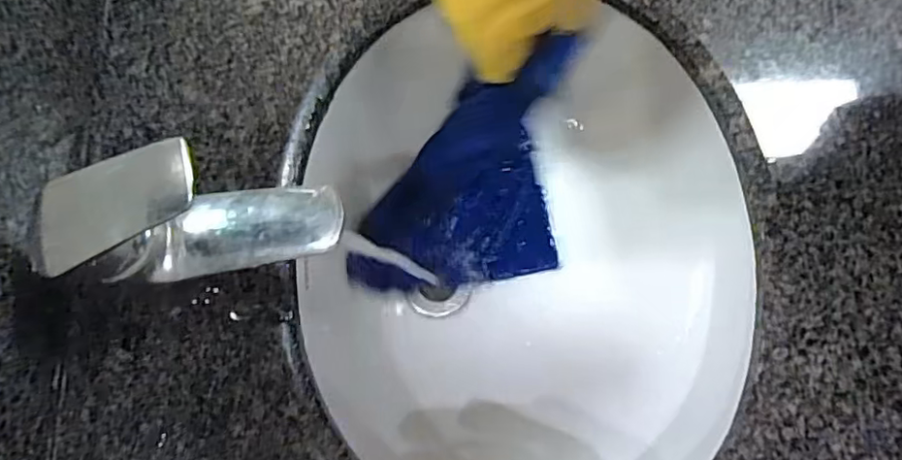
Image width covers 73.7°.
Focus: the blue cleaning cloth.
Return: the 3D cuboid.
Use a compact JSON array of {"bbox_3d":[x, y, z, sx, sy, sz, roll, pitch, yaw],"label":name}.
[{"bbox_3d":[0.009,-0.051,0.505,0.168,0.071,0.198,2,76,1],"label":"blue cleaning cloth"}]

